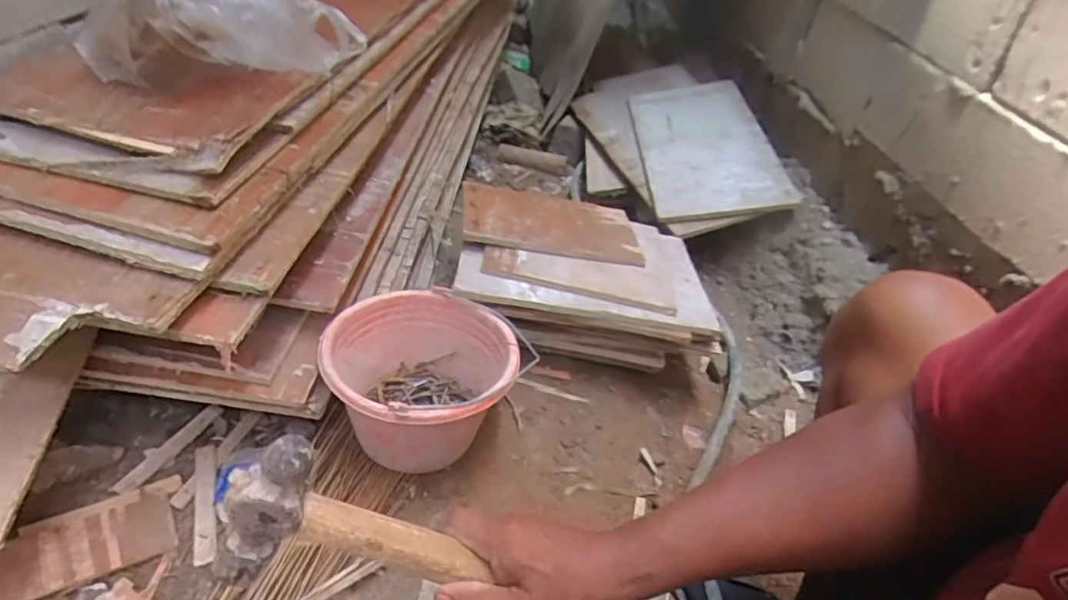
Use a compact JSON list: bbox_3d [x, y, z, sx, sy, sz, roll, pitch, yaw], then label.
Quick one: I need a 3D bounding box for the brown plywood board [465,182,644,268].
[{"bbox_3d":[0.033,-0.140,1.046,0.312,0.017,0.201,7,39,-12],"label":"brown plywood board"}]

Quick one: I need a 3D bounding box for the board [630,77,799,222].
[{"bbox_3d":[0.428,-0.404,1.487,0.305,0.040,0.635,-10,49,9],"label":"board"}]

